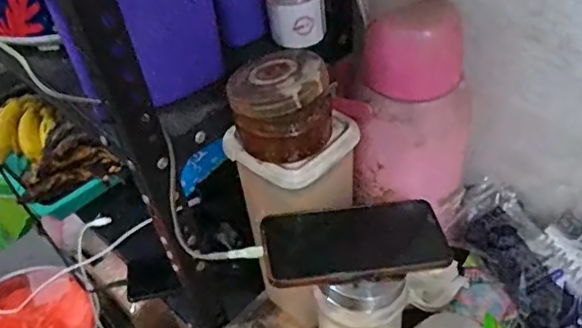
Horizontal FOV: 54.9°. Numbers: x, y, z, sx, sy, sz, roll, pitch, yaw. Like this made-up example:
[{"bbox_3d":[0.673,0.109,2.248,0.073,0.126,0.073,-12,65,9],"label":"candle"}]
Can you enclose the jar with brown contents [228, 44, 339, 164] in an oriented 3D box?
[{"bbox_3d":[-0.010,-0.055,0.512,0.081,0.074,0.080,-3,44,3],"label":"jar with brown contents"}]

